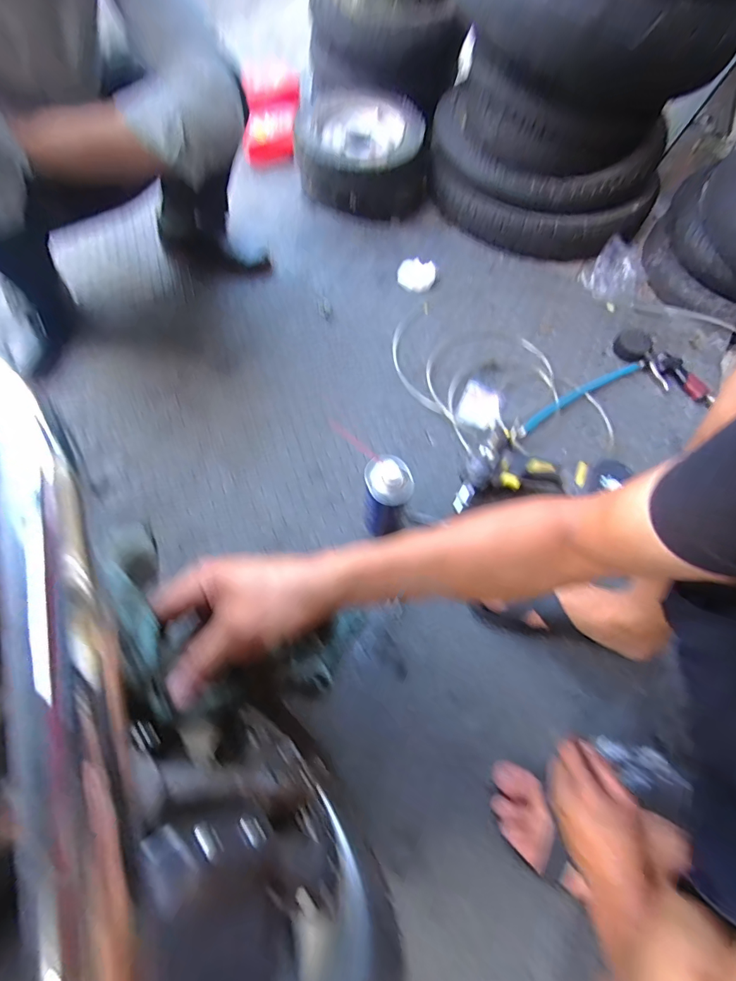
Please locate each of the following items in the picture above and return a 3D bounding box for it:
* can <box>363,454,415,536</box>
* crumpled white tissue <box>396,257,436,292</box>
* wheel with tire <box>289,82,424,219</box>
[{"bbox_3d":[0.029,0.017,0.651,0.066,0.178,0.063,1,65,-2],"label":"can"},{"bbox_3d":[0.116,-0.508,0.996,0.094,0.036,0.073,16,65,5],"label":"crumpled white tissue"},{"bbox_3d":[-0.019,-0.852,1.062,0.317,0.151,0.295,1,65,-2],"label":"wheel with tire"}]

